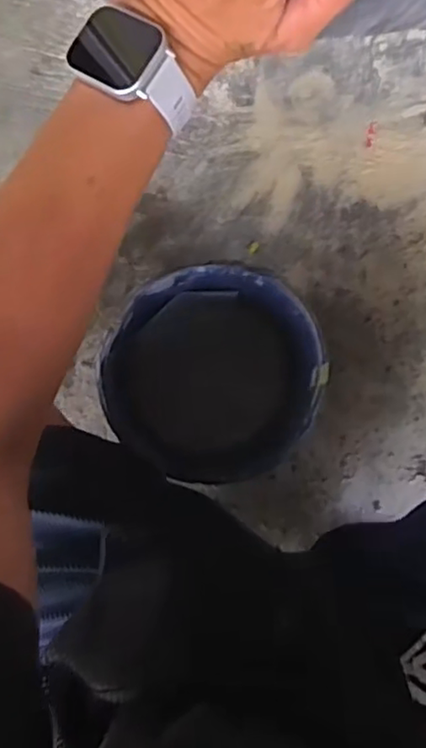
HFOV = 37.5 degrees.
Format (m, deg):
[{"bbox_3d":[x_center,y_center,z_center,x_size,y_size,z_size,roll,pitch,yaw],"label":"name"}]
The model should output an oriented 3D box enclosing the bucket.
[{"bbox_3d":[-0.002,-0.009,0.745,0.225,0.256,0.213,0,90,-1],"label":"bucket"}]

